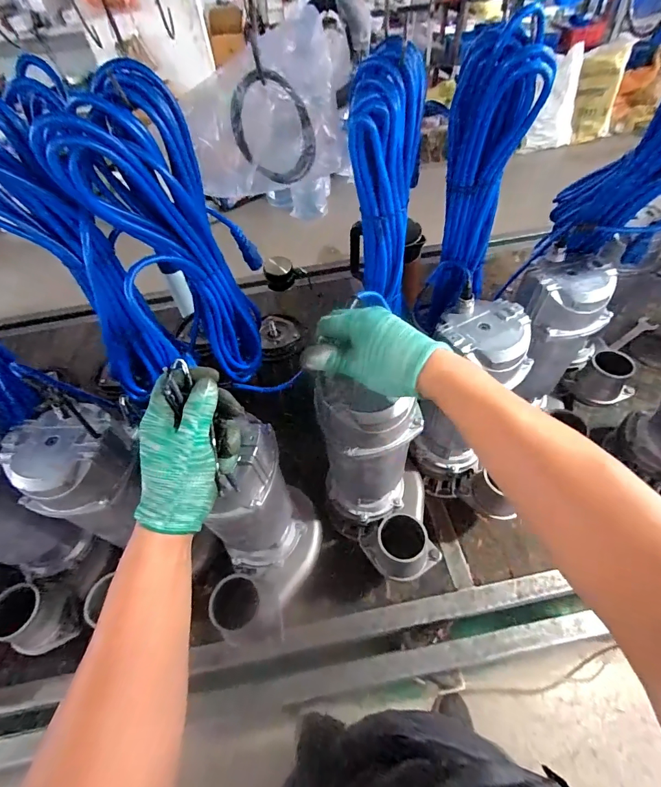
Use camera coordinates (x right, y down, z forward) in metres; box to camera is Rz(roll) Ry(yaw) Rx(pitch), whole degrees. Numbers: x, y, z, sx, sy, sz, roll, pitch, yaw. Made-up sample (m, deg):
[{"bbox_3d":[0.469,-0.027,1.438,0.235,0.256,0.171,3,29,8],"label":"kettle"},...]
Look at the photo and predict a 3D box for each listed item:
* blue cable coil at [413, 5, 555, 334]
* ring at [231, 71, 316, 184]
[{"bbox_3d":[0.159,-0.212,0.428,0.081,0.293,0.061,-1,52,5],"label":"blue cable coil"},{"bbox_3d":[-0.053,-0.241,0.350,0.077,0.087,0.015,1,52,6],"label":"ring"}]

